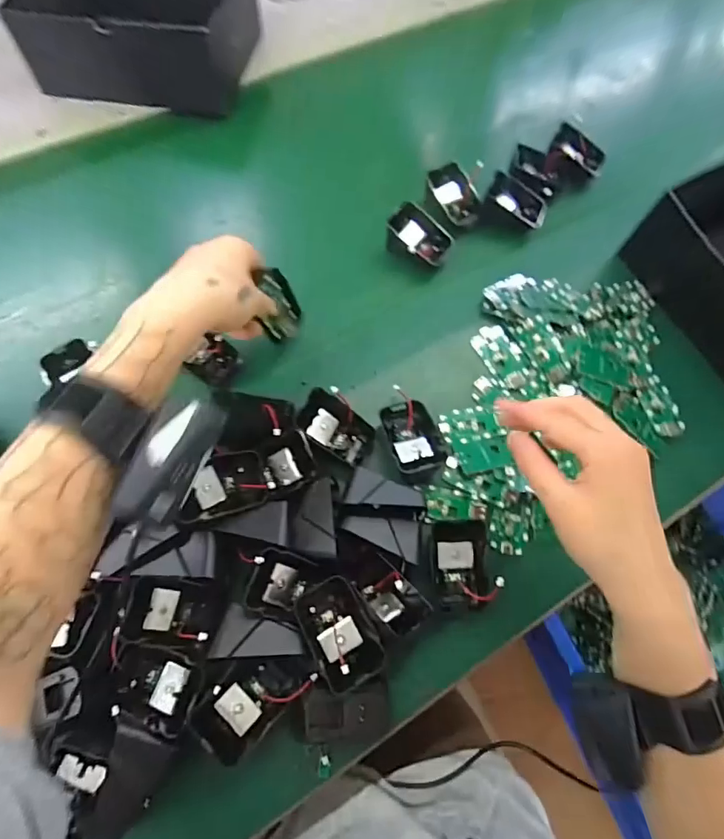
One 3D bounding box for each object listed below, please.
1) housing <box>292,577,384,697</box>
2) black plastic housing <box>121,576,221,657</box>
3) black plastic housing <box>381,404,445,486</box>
[{"bbox_3d":[-0.015,0.150,0.342,0.044,0.023,0.071,-25,69,-14],"label":"housing"},{"bbox_3d":[-0.134,0.139,0.346,0.066,0.016,0.048,19,64,-35],"label":"black plastic housing"},{"bbox_3d":[0.043,0.016,0.412,0.042,0.032,0.067,-11,66,-8],"label":"black plastic housing"}]

